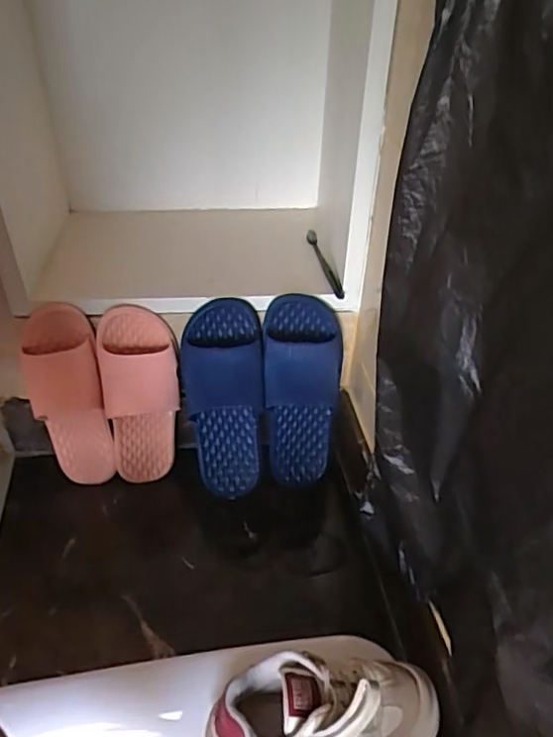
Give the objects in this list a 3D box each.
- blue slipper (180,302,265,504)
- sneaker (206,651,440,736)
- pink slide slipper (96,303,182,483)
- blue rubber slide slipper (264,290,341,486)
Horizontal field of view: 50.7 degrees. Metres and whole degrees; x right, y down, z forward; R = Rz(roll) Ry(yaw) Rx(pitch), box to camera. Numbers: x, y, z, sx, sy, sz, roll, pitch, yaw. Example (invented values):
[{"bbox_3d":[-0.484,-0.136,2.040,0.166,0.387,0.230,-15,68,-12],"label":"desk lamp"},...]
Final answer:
[{"bbox_3d":[-0.071,0.040,0.807,0.114,0.276,0.075,8,29,8],"label":"blue slipper"},{"bbox_3d":[0.040,0.285,0.484,0.194,0.096,0.081,-3,40,-5],"label":"sneaker"},{"bbox_3d":[-0.186,0.043,0.814,0.099,0.252,0.078,-9,40,-12],"label":"pink slide slipper"},{"bbox_3d":[0.034,0.039,0.821,0.110,0.283,0.073,-6,31,-8],"label":"blue rubber slide slipper"}]

